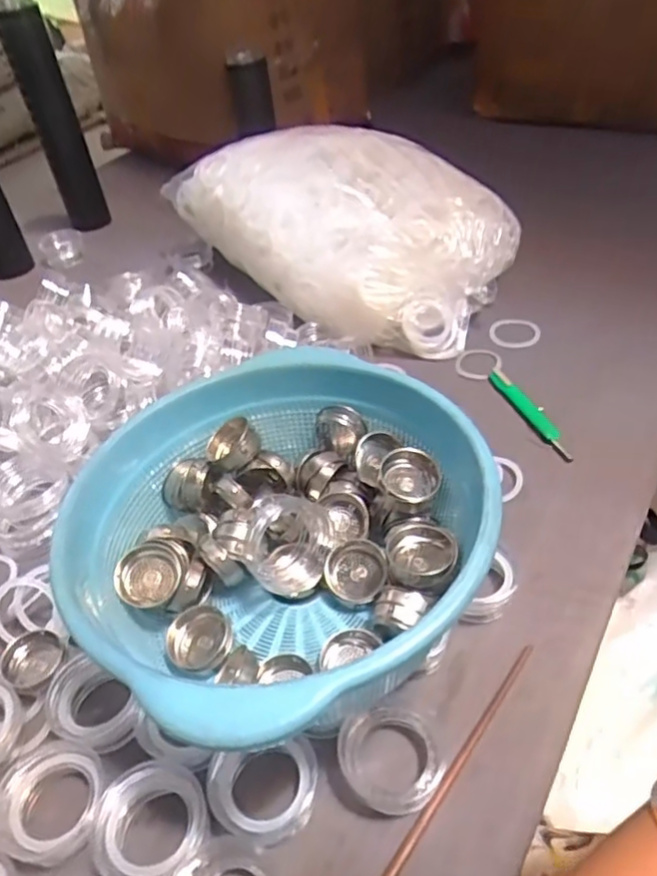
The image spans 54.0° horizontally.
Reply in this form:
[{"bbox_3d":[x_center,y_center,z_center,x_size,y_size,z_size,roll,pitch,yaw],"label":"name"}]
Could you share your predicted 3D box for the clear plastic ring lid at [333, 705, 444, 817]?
[{"bbox_3d":[0.040,0.207,0.418,0.064,0.030,0.057,10,46,18],"label":"clear plastic ring lid"}]

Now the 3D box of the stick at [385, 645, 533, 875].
[{"bbox_3d":[0.073,0.225,0.411,0.007,0.006,0.242,26,52,31],"label":"stick"}]

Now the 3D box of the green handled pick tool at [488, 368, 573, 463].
[{"bbox_3d":[0.207,-0.028,0.662,0.022,0.010,0.149,-16,44,-9],"label":"green handled pick tool"}]

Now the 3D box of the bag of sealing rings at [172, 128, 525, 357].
[{"bbox_3d":[-0.010,-0.288,0.859,0.486,0.167,0.235,26,52,31],"label":"bag of sealing rings"}]

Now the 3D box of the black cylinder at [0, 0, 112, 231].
[{"bbox_3d":[-0.439,-0.513,1.034,0.075,0.328,0.067,-22,45,-15],"label":"black cylinder"}]

